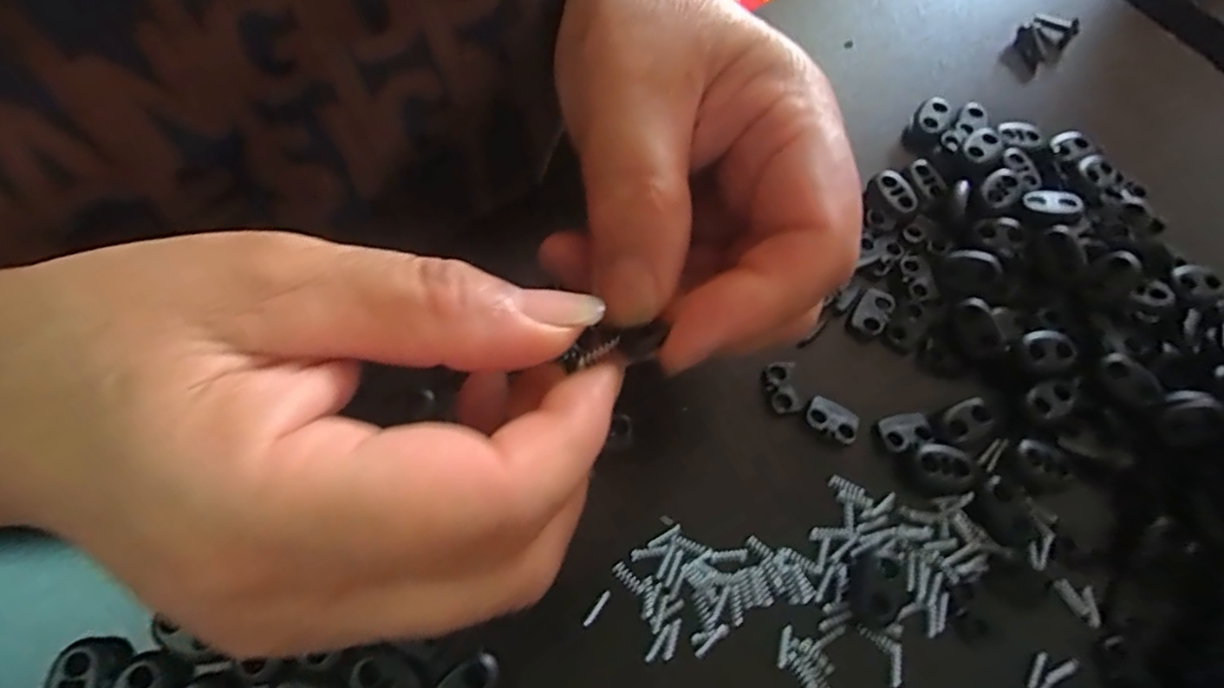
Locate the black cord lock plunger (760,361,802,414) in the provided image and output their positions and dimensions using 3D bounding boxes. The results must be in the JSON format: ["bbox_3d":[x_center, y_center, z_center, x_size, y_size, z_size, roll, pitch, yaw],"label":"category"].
[{"bbox_3d":[0.058,0.015,0.214,0.011,0.005,0.018,0,68,-5],"label":"black cord lock plunger"}]

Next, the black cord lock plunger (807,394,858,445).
[{"bbox_3d":[0.074,0.025,0.209,0.017,0.004,0.012,30,69,7],"label":"black cord lock plunger"}]

